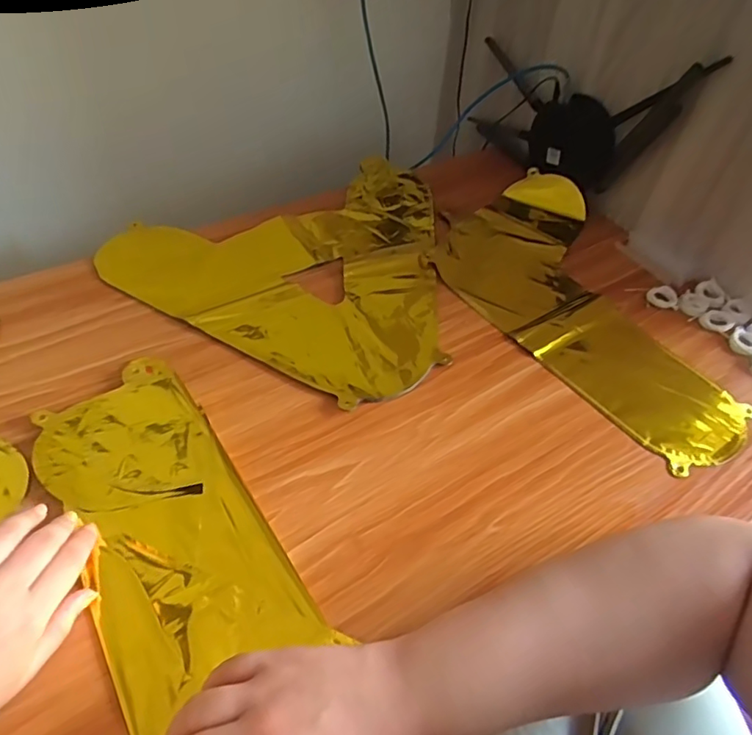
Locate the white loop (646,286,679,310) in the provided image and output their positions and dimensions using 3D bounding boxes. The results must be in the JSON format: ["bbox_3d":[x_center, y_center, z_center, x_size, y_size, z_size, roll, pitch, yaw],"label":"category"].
[{"bbox_3d":[0.314,-0.077,0.593,0.034,0.012,0.023,23,52,16],"label":"white loop"}]

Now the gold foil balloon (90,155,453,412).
[{"bbox_3d":[-0.058,-0.138,0.616,0.358,0.011,0.348,26,53,18],"label":"gold foil balloon"}]

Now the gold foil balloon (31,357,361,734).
[{"bbox_3d":[-0.113,0.157,0.357,0.129,0.008,0.415,-23,55,-22],"label":"gold foil balloon"}]

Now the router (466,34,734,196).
[{"bbox_3d":[0.235,-0.309,0.671,0.032,0.160,0.328,-26,33,-23],"label":"router"}]

